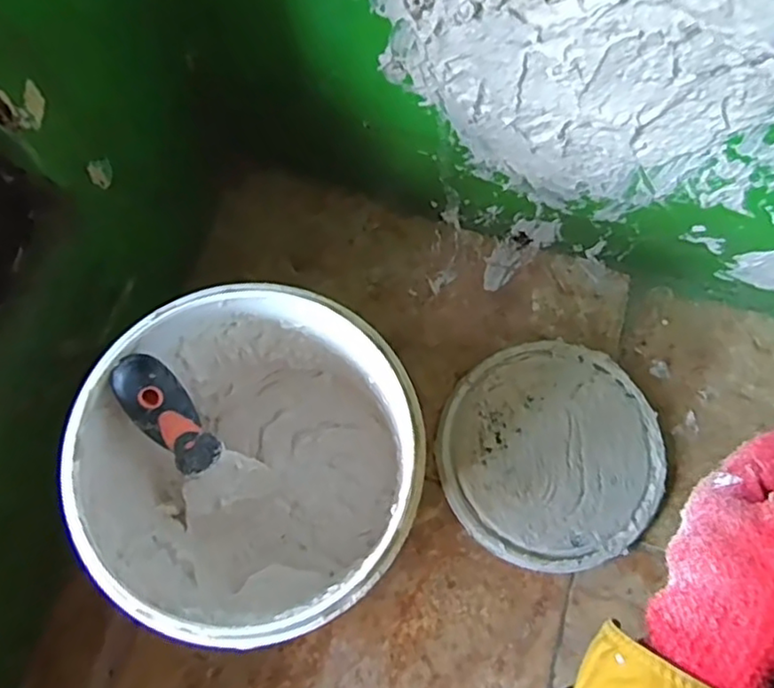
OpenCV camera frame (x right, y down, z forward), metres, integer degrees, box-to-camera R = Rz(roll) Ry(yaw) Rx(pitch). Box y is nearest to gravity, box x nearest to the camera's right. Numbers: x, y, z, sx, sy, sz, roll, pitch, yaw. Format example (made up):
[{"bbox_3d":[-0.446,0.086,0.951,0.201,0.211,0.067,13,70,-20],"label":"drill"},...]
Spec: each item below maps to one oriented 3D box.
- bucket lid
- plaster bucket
[{"bbox_3d":[0.130,0.087,0.520,0.172,0.012,0.170,0,74,-1],"label":"bucket lid"},{"bbox_3d":[-0.072,0.079,0.424,0.176,0.187,0.177,0,74,-1],"label":"plaster bucket"}]

